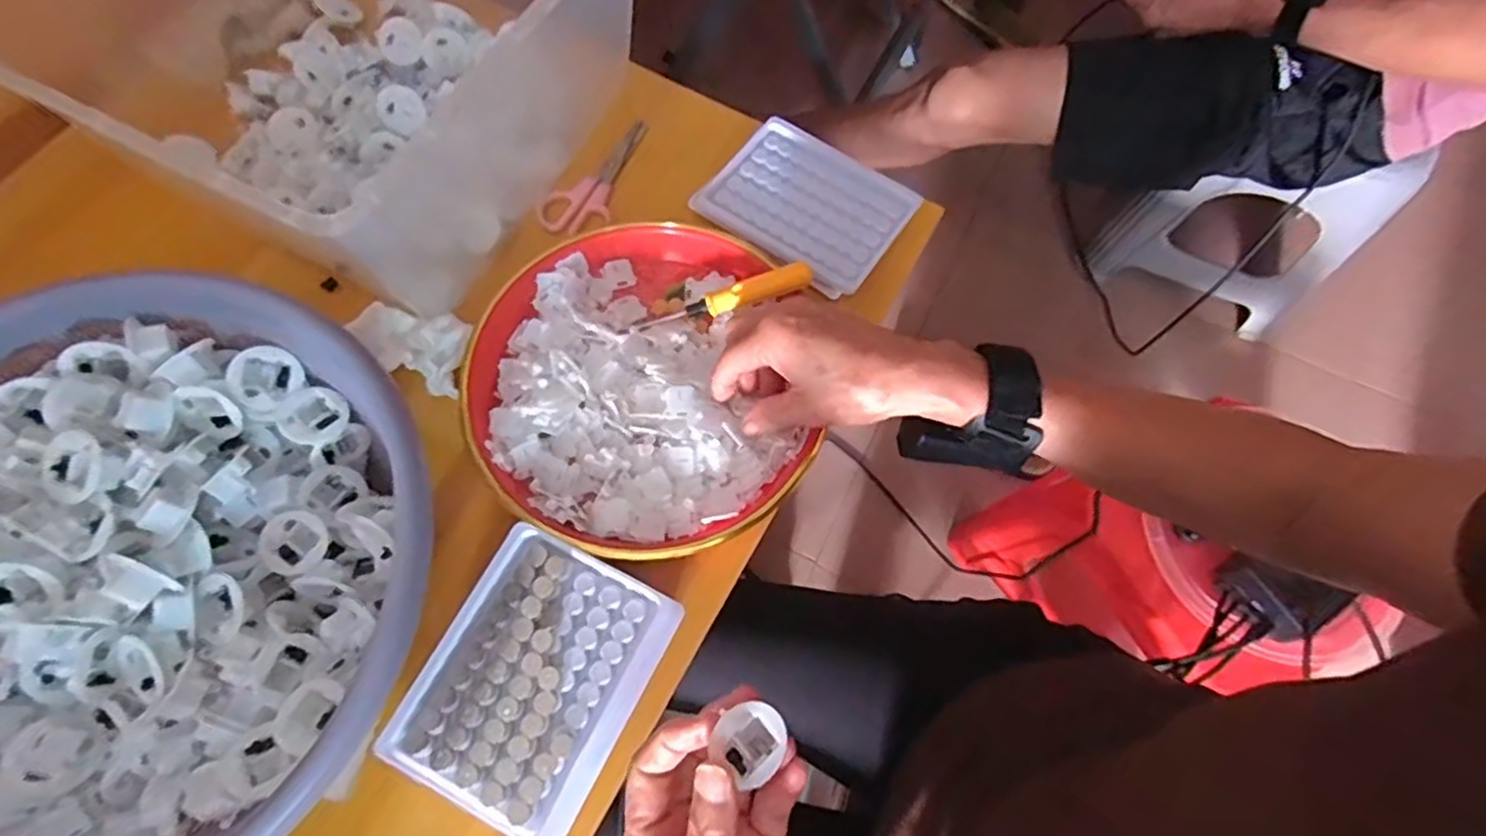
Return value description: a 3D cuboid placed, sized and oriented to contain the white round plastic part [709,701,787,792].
[{"bbox_3d":[0.004,0.130,0.281,0.029,0.010,0.026,-27,73,-12],"label":"white round plastic part"}]

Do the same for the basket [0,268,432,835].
[{"bbox_3d":[-0.286,0.079,0.336,0.278,0.097,0.275,1,69,-2],"label":"basket"}]

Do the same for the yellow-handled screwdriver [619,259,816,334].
[{"bbox_3d":[-0.017,-0.075,0.453,0.125,0.020,0.019,-16,70,9],"label":"yellow-handled screwdriver"}]

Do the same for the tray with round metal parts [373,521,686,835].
[{"bbox_3d":[-0.107,0.133,0.362,0.105,0.021,0.128,26,70,7],"label":"tray with round metal parts"}]

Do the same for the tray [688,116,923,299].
[{"bbox_3d":[0.044,-0.150,0.490,0.129,0.011,0.103,34,71,10],"label":"tray"}]

